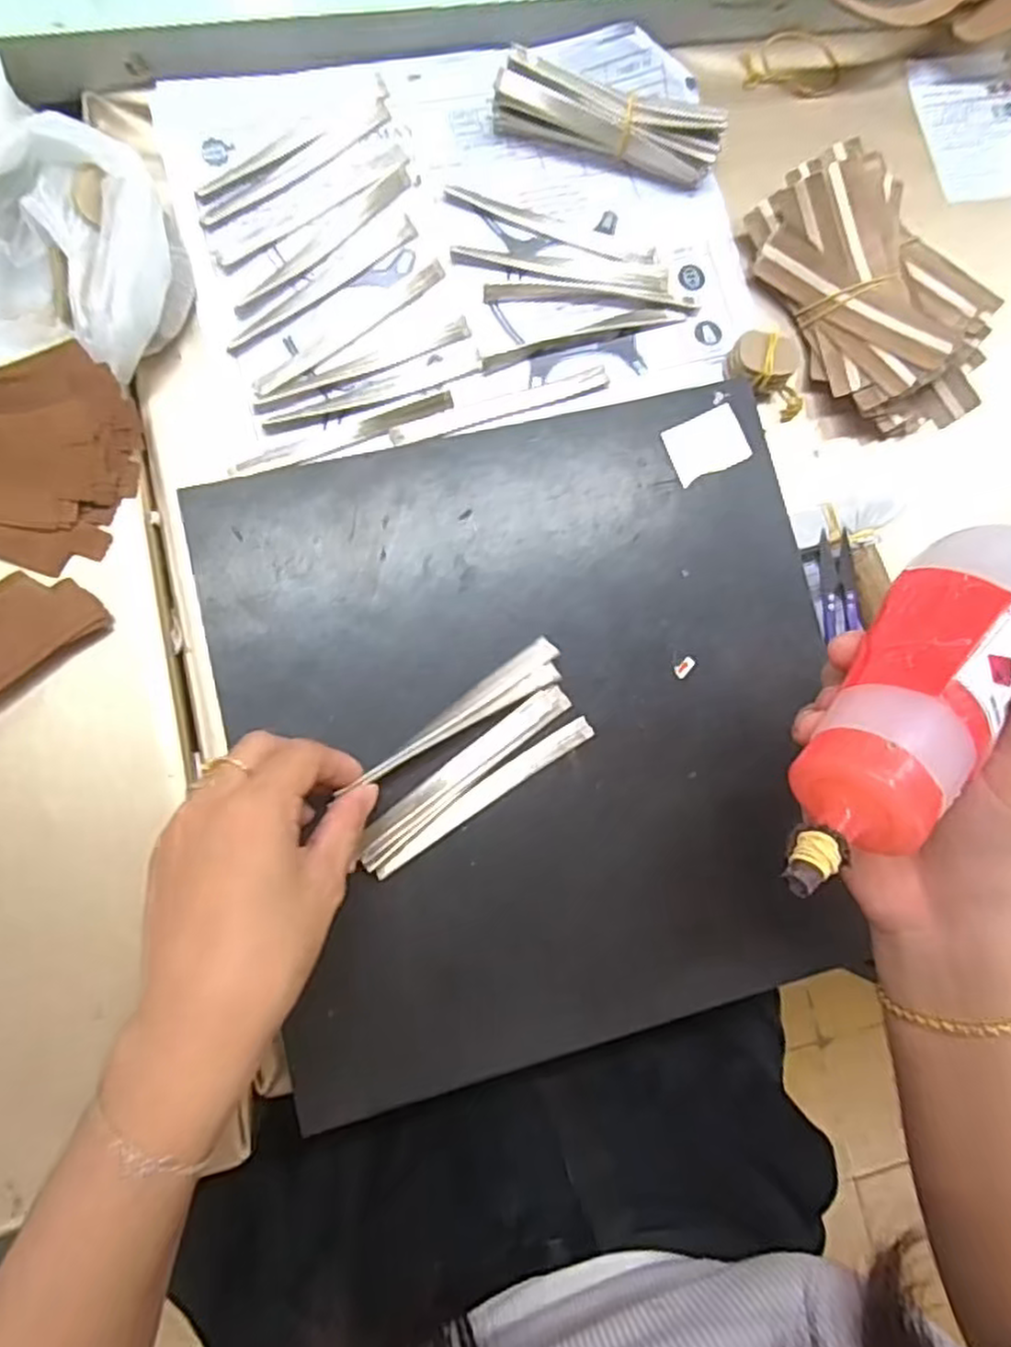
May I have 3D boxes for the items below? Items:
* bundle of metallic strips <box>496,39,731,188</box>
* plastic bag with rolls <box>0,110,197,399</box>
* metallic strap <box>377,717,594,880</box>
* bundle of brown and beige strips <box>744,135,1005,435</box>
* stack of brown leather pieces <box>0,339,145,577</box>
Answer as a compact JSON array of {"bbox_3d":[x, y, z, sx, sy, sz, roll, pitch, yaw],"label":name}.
[{"bbox_3d":[0.056,-0.302,0.405,0.123,0.032,0.025,13,82,-5],"label":"bundle of metallic strips"},{"bbox_3d":[-0.215,-0.200,0.354,0.104,0.052,0.103,2,83,-7],"label":"plastic bag with rolls"},{"bbox_3d":[-0.009,0.057,0.348,0.119,0.004,0.014,-34,92,-10],"label":"metallic strap"},{"bbox_3d":[0.207,-0.212,0.412,0.096,0.045,0.156,-36,89,-10],"label":"bundle of brown and beige strips"},{"bbox_3d":[-0.249,-0.093,0.345,0.142,0.031,0.091,-16,85,-9],"label":"stack of brown leather pieces"}]

